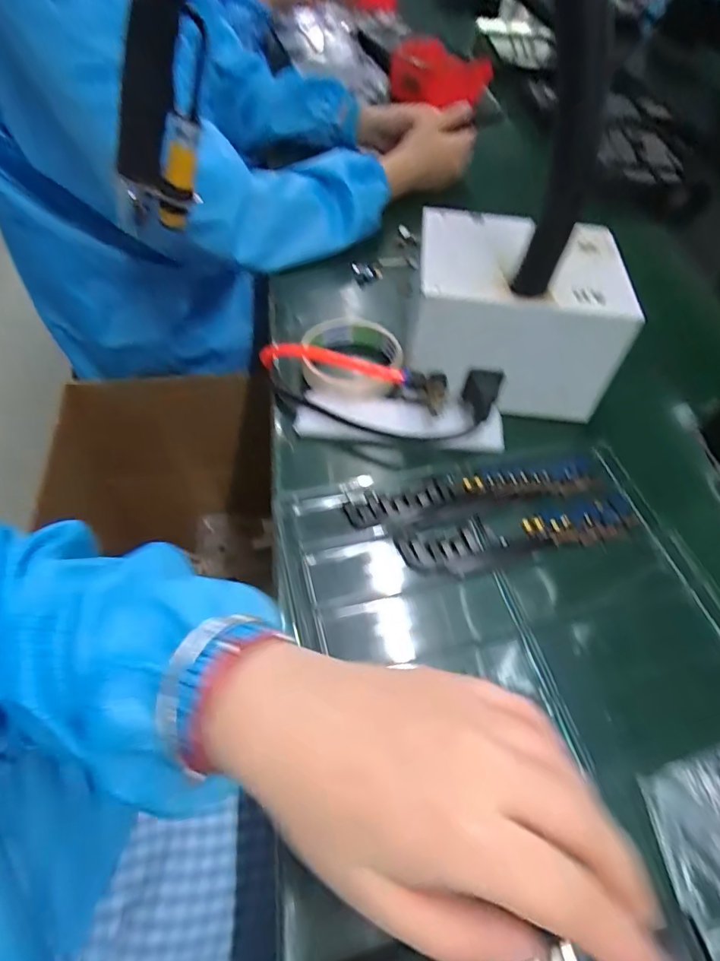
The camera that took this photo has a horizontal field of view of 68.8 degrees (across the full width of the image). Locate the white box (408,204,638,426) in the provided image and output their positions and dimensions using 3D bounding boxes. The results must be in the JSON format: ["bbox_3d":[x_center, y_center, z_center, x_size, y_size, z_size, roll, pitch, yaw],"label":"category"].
[{"bbox_3d":[0.117,-0.130,0.423,0.151,0.111,0.121,6,52,-1],"label":"white box"}]

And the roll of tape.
[{"bbox_3d":[-0.007,-0.108,0.448,0.081,0.028,0.089,3,52,-4],"label":"roll of tape"}]

